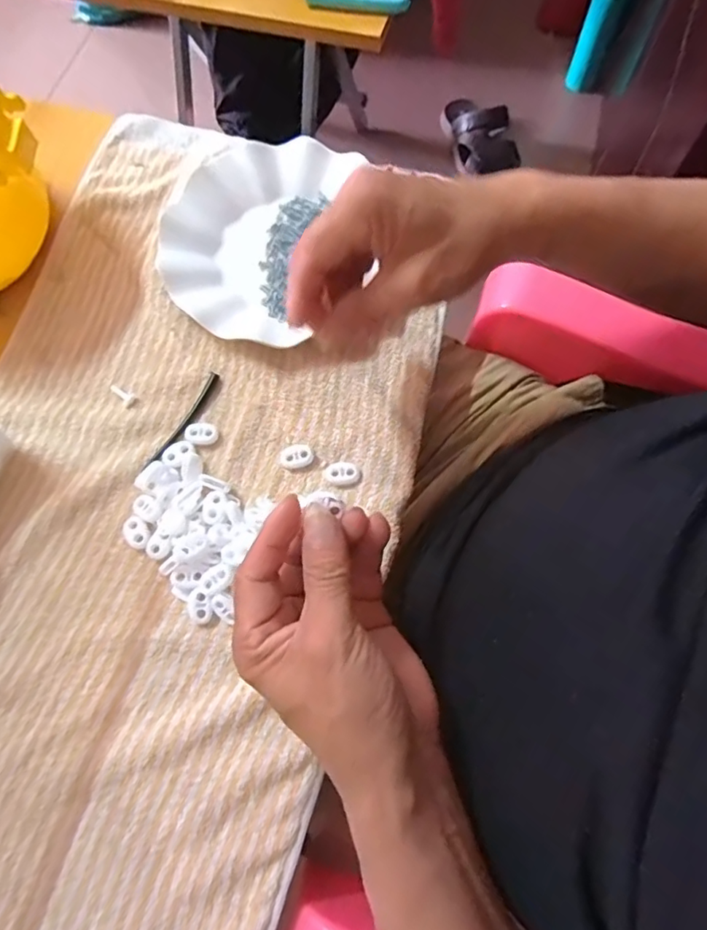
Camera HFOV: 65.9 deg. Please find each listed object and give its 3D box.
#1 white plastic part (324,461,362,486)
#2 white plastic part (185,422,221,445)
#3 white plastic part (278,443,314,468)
[{"bbox_3d":[-0.007,0.005,0.366,0.024,0.004,0.016,0,70,2],"label":"white plastic part"},{"bbox_3d":[-0.105,-0.022,0.380,0.023,0.004,0.015,11,71,6],"label":"white plastic part"},{"bbox_3d":[-0.039,-0.006,0.370,0.023,0.004,0.017,-5,70,1],"label":"white plastic part"}]

